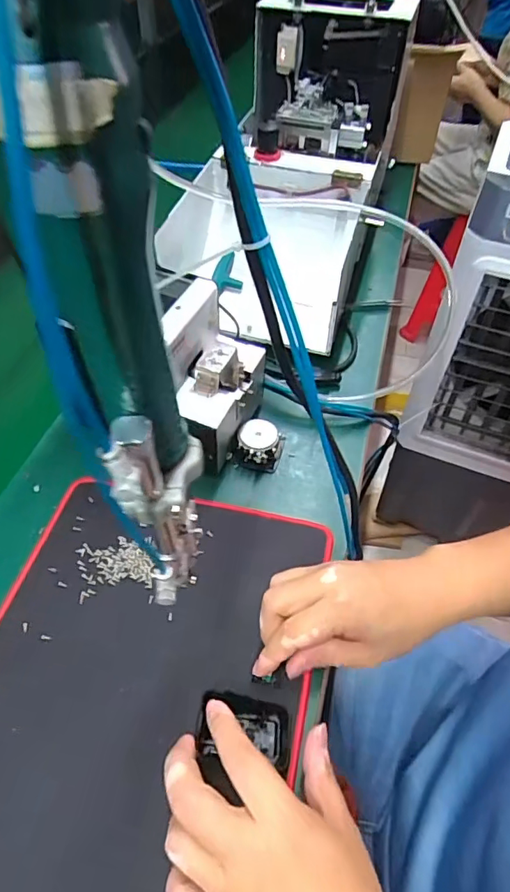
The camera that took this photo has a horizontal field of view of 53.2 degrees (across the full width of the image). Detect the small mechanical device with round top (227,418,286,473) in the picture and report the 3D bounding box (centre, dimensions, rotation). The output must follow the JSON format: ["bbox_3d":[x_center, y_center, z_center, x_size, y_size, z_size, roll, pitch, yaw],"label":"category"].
[{"bbox_3d":[0.002,-0.003,0.552,0.054,0.036,0.051,10,51,6],"label":"small mechanical device with round top"}]

